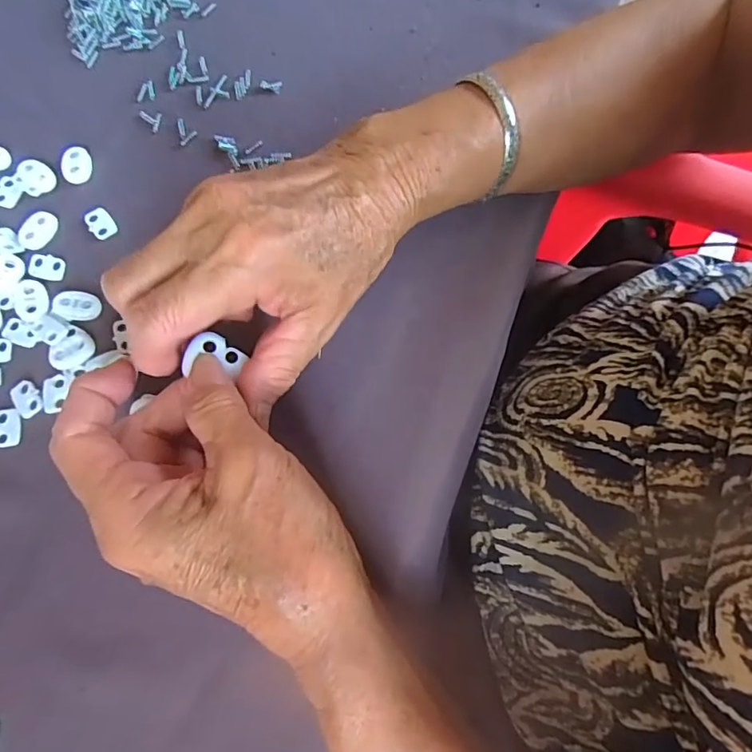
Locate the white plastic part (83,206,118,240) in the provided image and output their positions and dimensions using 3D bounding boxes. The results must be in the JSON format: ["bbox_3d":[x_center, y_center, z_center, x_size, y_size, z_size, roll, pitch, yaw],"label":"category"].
[{"bbox_3d":[-0.151,-0.084,0.281,0.013,0.004,0.019,-35,79,-10],"label":"white plastic part"}]

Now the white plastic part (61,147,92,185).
[{"bbox_3d":[-0.168,-0.119,0.289,0.015,0.004,0.021,-2,75,-2],"label":"white plastic part"}]

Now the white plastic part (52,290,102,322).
[{"bbox_3d":[-0.155,-0.036,0.265,0.025,0.004,0.015,1,75,-1],"label":"white plastic part"}]

